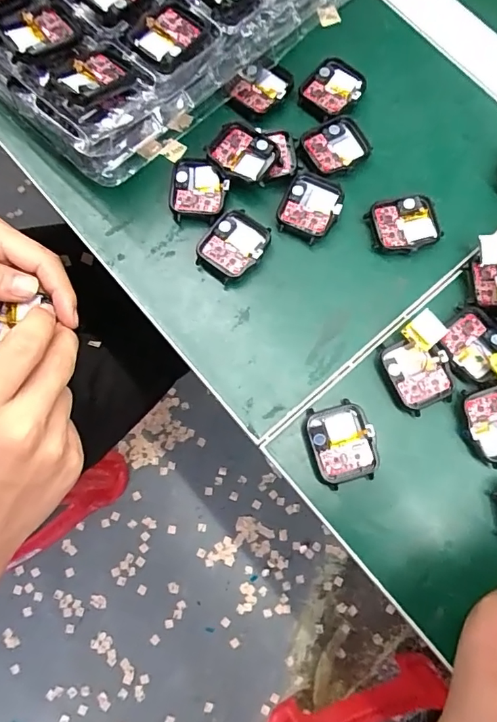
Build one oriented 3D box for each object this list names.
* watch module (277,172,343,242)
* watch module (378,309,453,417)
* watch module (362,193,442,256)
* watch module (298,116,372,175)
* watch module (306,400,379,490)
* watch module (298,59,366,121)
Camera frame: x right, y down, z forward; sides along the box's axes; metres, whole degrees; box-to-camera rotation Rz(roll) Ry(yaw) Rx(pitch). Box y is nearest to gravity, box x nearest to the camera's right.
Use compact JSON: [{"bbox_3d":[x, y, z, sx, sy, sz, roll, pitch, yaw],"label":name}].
[{"bbox_3d":[0.042,-0.104,0.319,0.038,0.009,0.043,23,78,4],"label":"watch module"},{"bbox_3d":[0.107,0.002,0.293,0.040,0.015,0.054,-19,78,-6],"label":"watch module"},{"bbox_3d":[0.105,-0.091,0.317,0.044,0.008,0.038,-9,78,-4],"label":"watch module"},{"bbox_3d":[0.061,-0.149,0.330,0.043,0.010,0.036,-29,80,-8],"label":"watch module"},{"bbox_3d":[0.056,0.050,0.285,0.038,0.012,0.047,-15,78,-5],"label":"watch module"},{"bbox_3d":[0.060,-0.195,0.339,0.037,0.006,0.046,42,80,7],"label":"watch module"}]

